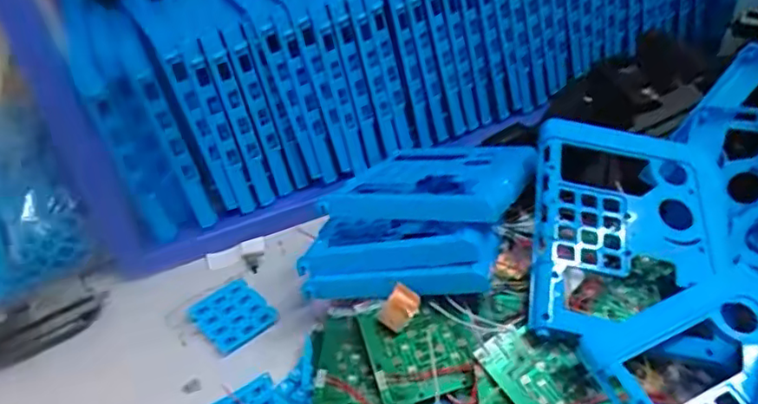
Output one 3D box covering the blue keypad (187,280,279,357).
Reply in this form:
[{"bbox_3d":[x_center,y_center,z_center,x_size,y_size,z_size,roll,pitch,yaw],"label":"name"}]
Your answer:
[{"bbox_3d":[-0.112,0.088,0.474,0.050,0.007,0.057,-33,47,-29],"label":"blue keypad"}]

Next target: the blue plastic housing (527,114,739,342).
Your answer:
[{"bbox_3d":[0.169,0.019,0.416,0.131,0.016,0.162,11,60,1],"label":"blue plastic housing"}]

